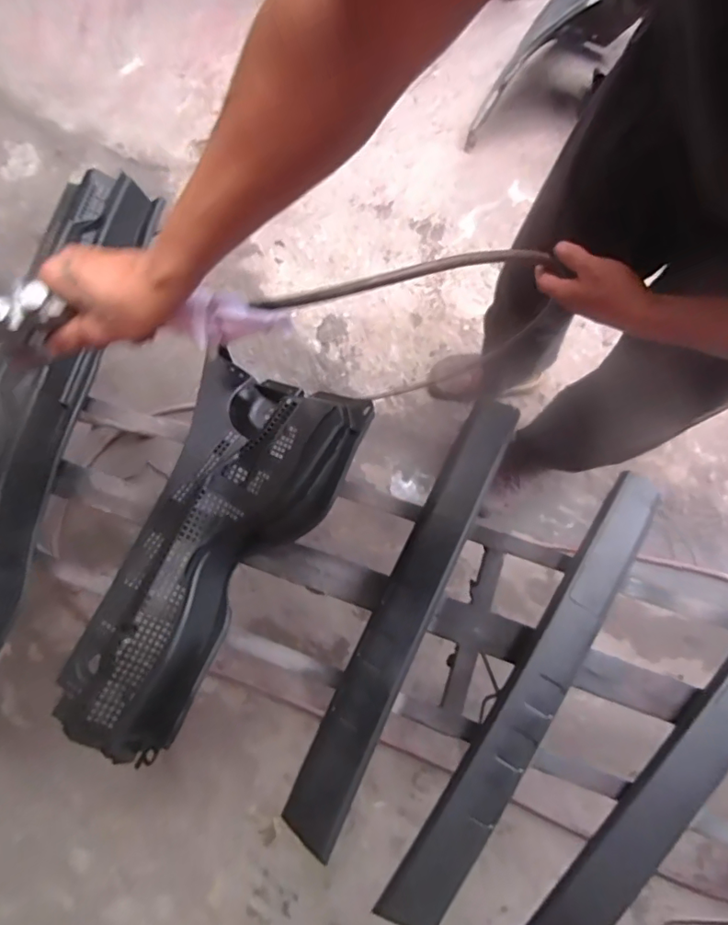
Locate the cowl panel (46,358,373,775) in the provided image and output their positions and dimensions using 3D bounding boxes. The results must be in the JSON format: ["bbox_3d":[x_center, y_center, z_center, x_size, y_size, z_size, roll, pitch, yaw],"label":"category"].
[{"bbox_3d":[-0.212,0.111,0.706,0.268,0.098,0.538,21,75,7],"label":"cowl panel"}]

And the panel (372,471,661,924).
[{"bbox_3d":[0.218,0.268,0.633,0.067,0.030,0.598,34,77,10],"label":"panel"}]

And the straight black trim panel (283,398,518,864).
[{"bbox_3d":[0.063,0.172,0.675,0.073,0.018,0.601,18,70,30],"label":"straight black trim panel"}]

